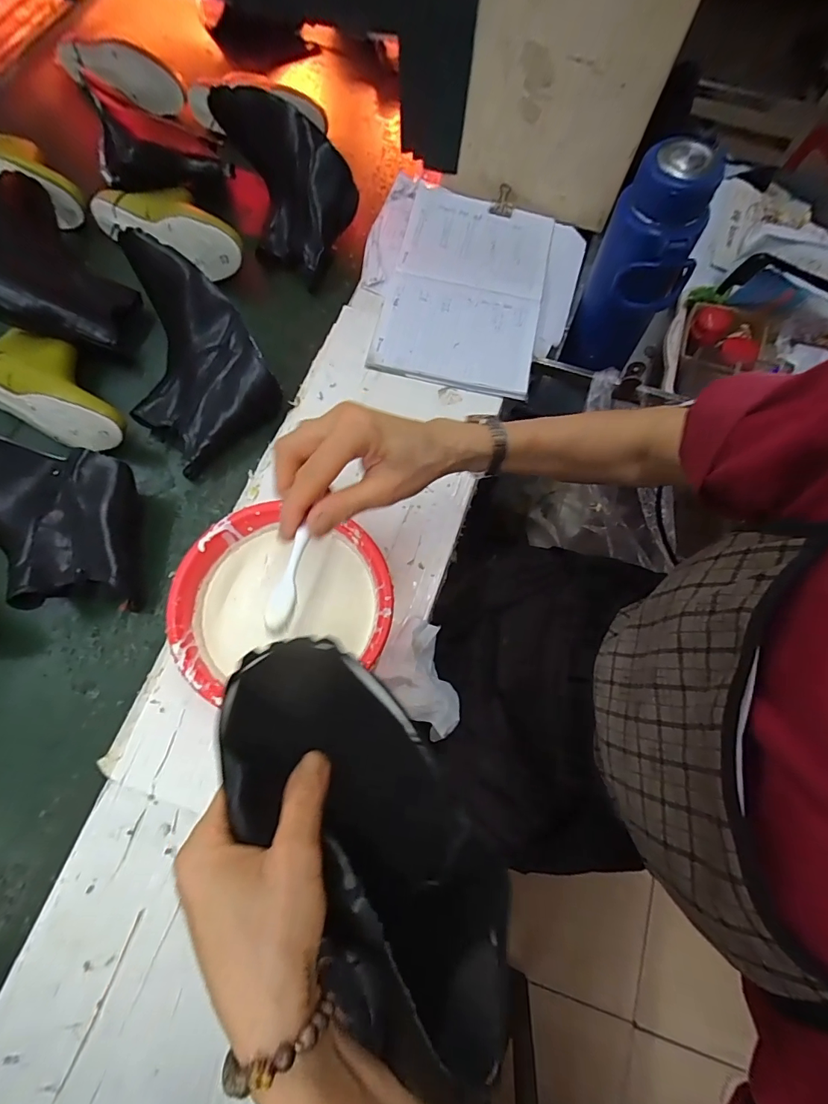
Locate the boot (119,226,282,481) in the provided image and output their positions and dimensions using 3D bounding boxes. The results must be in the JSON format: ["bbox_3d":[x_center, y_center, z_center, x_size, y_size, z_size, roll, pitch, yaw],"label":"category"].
[{"bbox_3d":[-0.279,-0.233,0.523,0.158,0.116,0.209,-41,78,-13],"label":"boot"}]

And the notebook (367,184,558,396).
[{"bbox_3d":[0.073,-0.360,0.603,0.201,0.019,0.315,12,73,2],"label":"notebook"}]

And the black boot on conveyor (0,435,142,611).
[{"bbox_3d":[-0.414,-0.036,0.481,0.236,0.082,0.158,15,73,3],"label":"black boot on conveyor"}]

